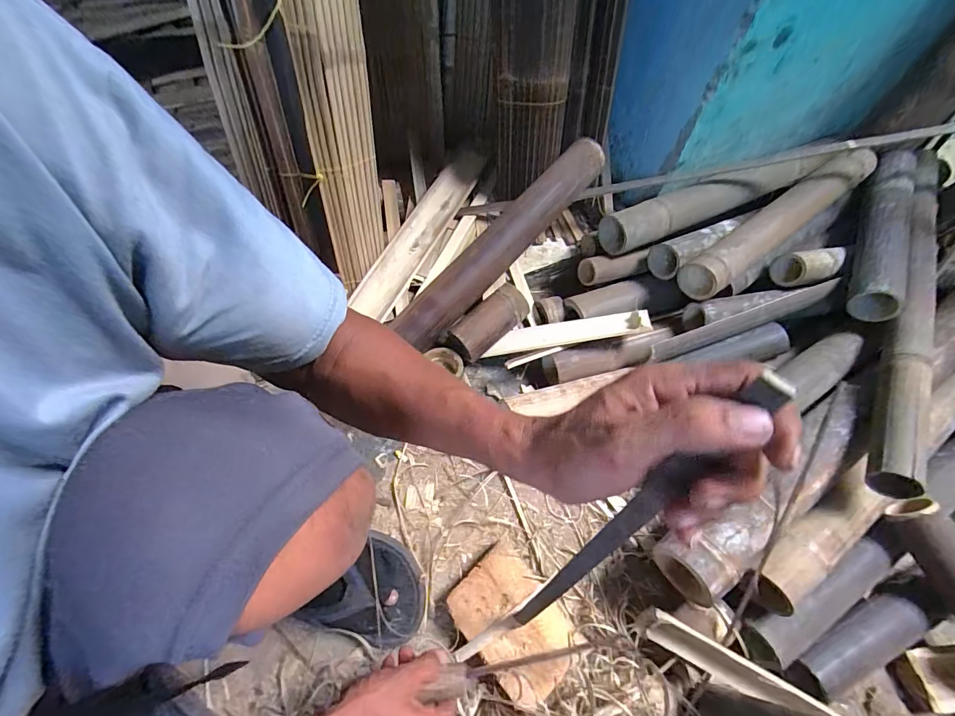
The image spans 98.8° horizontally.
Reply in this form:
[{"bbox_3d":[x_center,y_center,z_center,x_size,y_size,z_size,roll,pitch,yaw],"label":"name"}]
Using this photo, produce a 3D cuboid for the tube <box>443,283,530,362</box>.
[{"bbox_3d":[0.017,-0.058,0.693,0.146,0.064,0.062,-36,68,-22],"label":"tube"}]

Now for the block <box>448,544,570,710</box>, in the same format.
[{"bbox_3d":[0.046,0.344,0.534,0.109,0.039,0.158,-37,68,-23],"label":"block"}]

